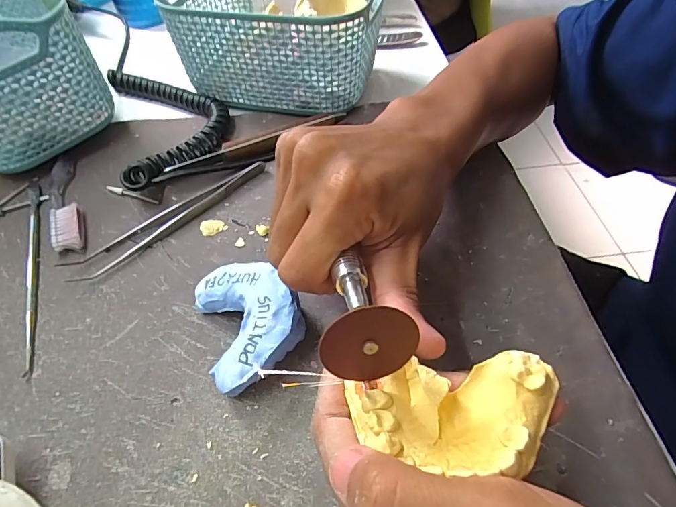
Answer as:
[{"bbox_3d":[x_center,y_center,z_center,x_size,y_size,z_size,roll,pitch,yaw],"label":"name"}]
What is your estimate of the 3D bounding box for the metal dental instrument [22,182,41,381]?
[{"bbox_3d":[-0.191,0.005,0.266,0.008,0.004,0.158,-20,54,-12],"label":"metal dental instrument"}]

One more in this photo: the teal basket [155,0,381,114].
[{"bbox_3d":[-0.050,-0.186,0.361,0.162,0.080,0.118,11,54,11],"label":"teal basket"}]

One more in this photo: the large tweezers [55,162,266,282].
[{"bbox_3d":[-0.112,-0.027,0.287,0.143,0.007,0.025,-37,59,-23],"label":"large tweezers"}]

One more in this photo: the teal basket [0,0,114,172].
[{"bbox_3d":[-0.265,-0.145,0.327,0.111,0.097,0.181,-37,59,-23],"label":"teal basket"}]

